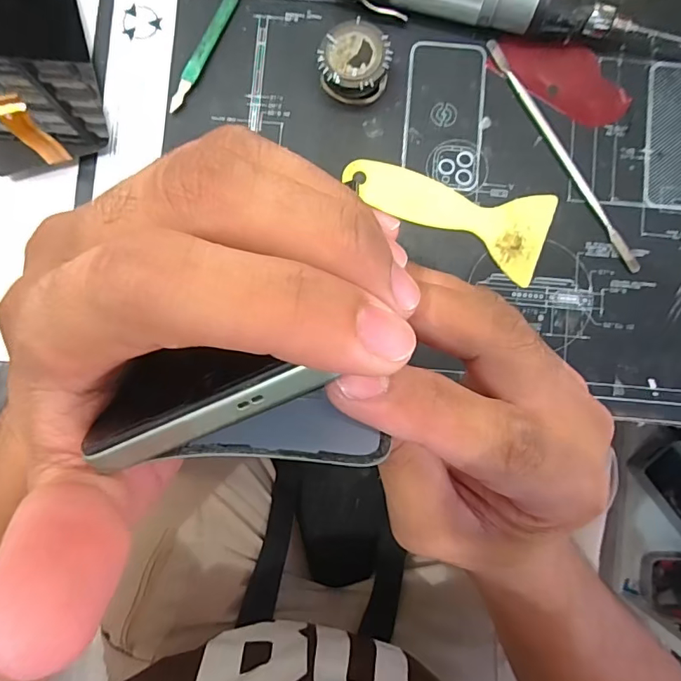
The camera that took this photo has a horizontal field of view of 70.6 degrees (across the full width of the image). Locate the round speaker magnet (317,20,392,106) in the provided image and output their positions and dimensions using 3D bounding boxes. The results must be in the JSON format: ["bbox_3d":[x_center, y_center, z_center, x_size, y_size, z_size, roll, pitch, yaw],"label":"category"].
[{"bbox_3d":[0.008,-0.159,0.278,0.039,0.024,0.039,0,87,0],"label":"round speaker magnet"}]

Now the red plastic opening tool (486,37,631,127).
[{"bbox_3d":[0.133,-0.159,0.287,0.083,0.004,0.038,31,92,1],"label":"red plastic opening tool"}]

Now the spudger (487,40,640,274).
[{"bbox_3d":[0.132,-0.110,0.284,0.009,0.004,0.159,-31,88,-2],"label":"spudger"}]

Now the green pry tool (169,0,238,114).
[{"bbox_3d":[-0.074,-0.189,0.288,0.009,0.006,0.113,27,87,1],"label":"green pry tool"}]

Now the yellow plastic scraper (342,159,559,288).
[{"bbox_3d":[0.062,-0.078,0.284,0.122,0.004,0.051,20,87,1],"label":"yellow plastic scraper"}]

